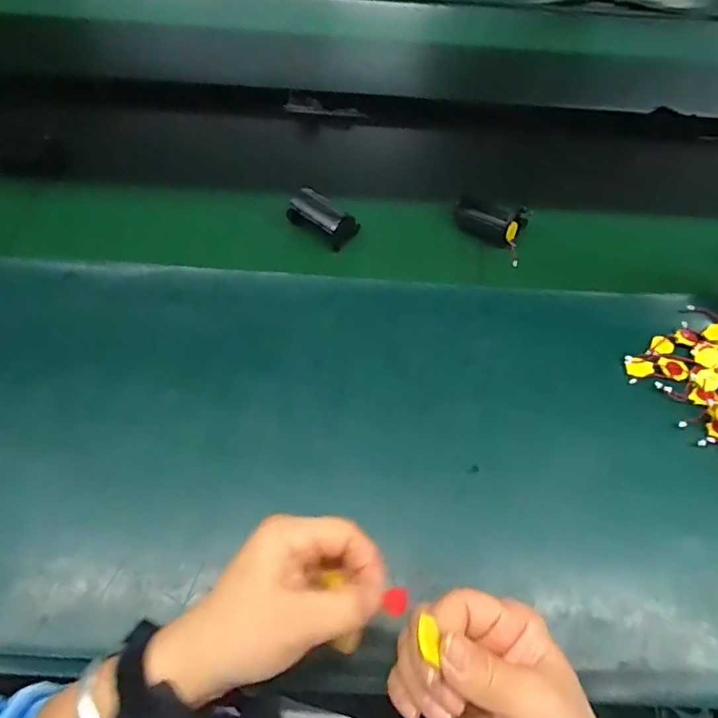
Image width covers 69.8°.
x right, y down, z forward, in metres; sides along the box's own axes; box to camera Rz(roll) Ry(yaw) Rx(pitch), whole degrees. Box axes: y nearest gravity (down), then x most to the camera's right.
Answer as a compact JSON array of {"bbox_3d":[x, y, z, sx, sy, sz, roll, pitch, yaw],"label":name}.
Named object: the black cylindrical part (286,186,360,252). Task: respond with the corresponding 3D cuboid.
[{"bbox_3d":[-0.039,-0.150,0.559,0.068,0.044,0.044,37,63,19],"label":"black cylindrical part"}]

